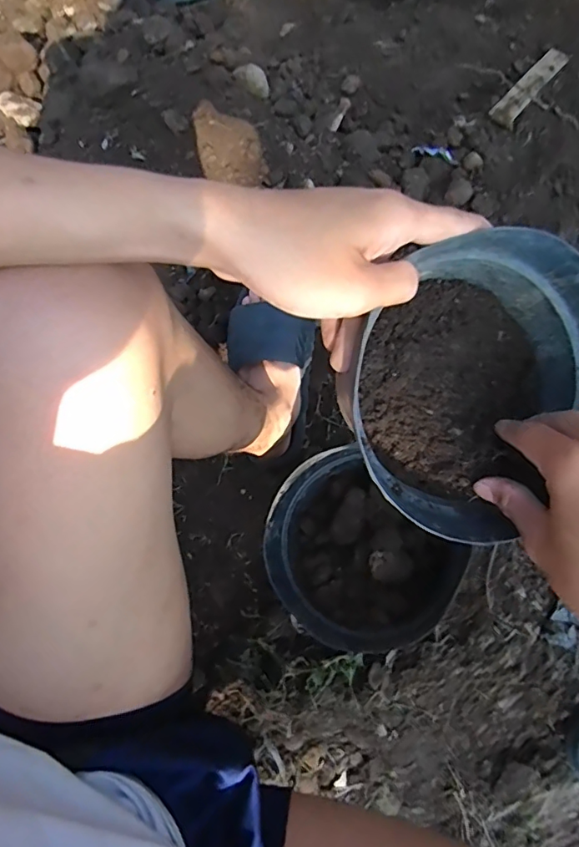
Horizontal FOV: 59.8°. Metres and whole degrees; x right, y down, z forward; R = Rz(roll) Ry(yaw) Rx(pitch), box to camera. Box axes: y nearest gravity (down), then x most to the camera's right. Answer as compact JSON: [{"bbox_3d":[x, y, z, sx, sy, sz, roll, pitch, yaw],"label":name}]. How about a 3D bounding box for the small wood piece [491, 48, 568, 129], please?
[{"bbox_3d":[0.398,-0.558,0.830,0.039,0.012,0.274,35,64,9],"label":"small wood piece"}]

